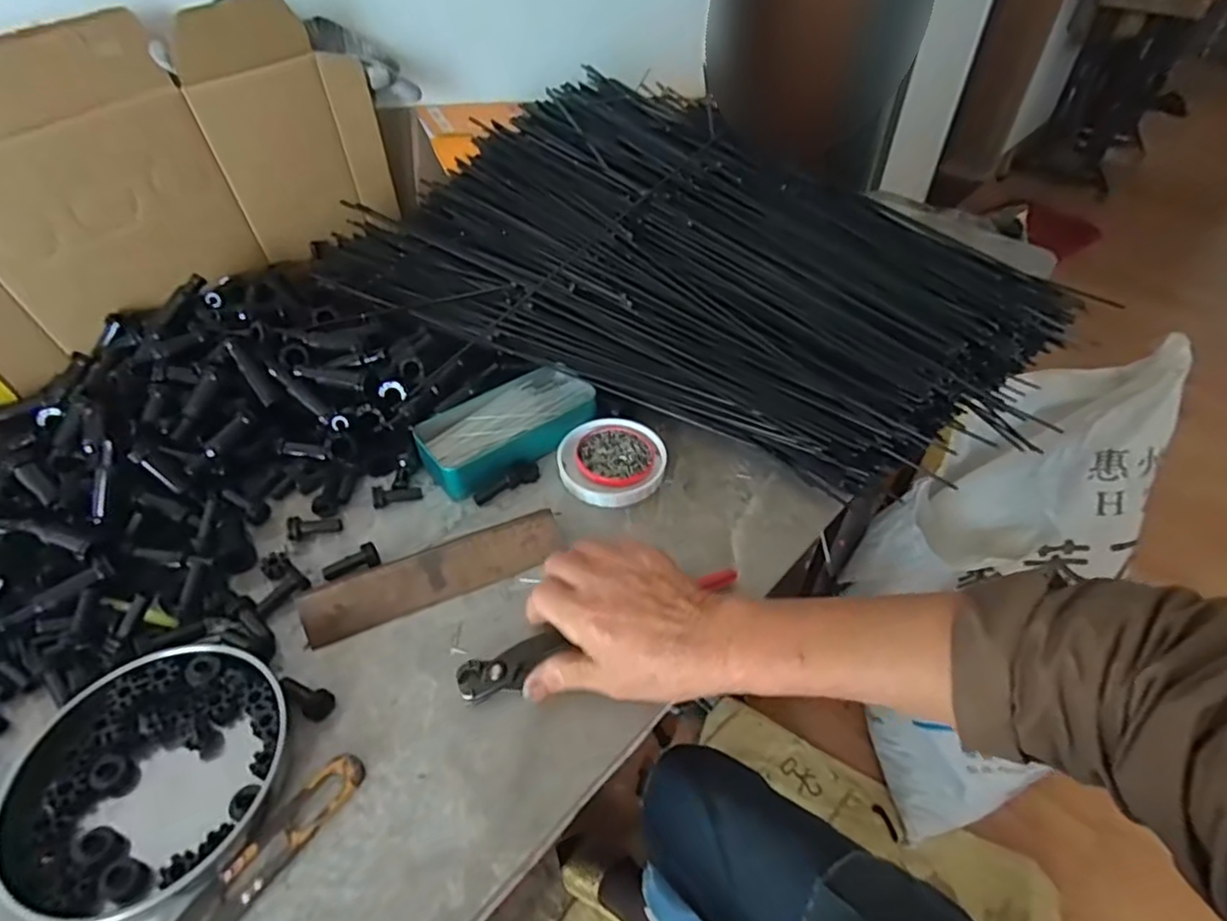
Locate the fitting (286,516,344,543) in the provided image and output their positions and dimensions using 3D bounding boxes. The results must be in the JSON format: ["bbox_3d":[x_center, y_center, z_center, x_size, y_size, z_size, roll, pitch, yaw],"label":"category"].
[{"bbox_3d":[-0.229,0.049,0.484,0.038,0.013,0.014,-17,48,-14],"label":"fitting"}]

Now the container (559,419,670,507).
[{"bbox_3d":[-0.001,-0.001,0.537,0.090,0.012,0.089,-1,46,1],"label":"container"}]

